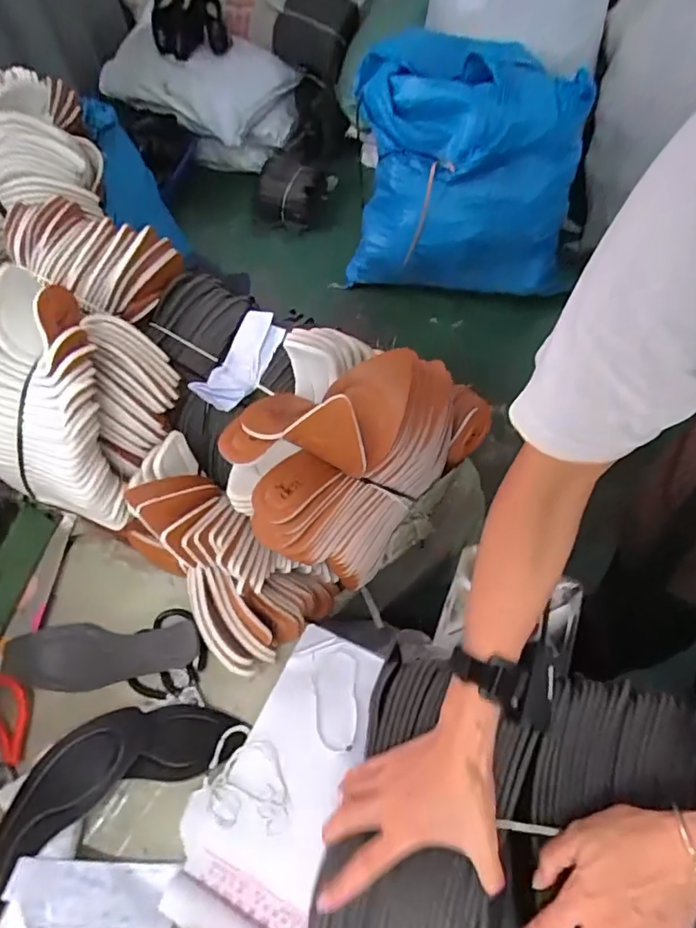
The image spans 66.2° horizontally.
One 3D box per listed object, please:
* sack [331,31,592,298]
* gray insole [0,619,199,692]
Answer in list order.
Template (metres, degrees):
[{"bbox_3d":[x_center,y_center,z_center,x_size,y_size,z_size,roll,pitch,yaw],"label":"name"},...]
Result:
[{"bbox_3d":[0.349,-0.831,1.568,0.662,0.658,0.282,-1,57,4],"label":"sack"},{"bbox_3d":[-0.298,0.233,0.653,0.234,0.026,0.076,-3,57,3],"label":"gray insole"}]

